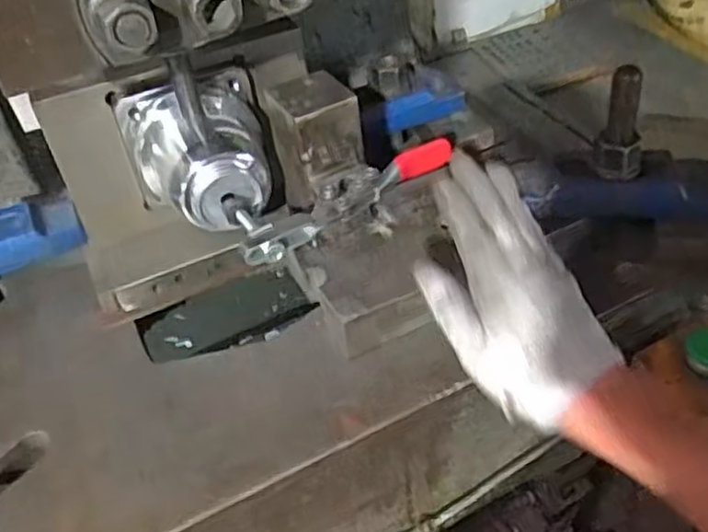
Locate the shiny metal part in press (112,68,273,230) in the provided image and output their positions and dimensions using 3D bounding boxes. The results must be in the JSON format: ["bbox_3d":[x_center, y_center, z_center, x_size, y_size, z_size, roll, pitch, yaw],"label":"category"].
[{"bbox_3d":[-0.112,-0.083,0.505,0.096,0.059,0.120,-12,44,-7],"label":"shiny metal part in press"}]

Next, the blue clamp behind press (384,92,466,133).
[{"bbox_3d":[0.065,-0.152,0.675,0.079,0.029,0.020,-16,44,-11],"label":"blue clamp behind press"}]

